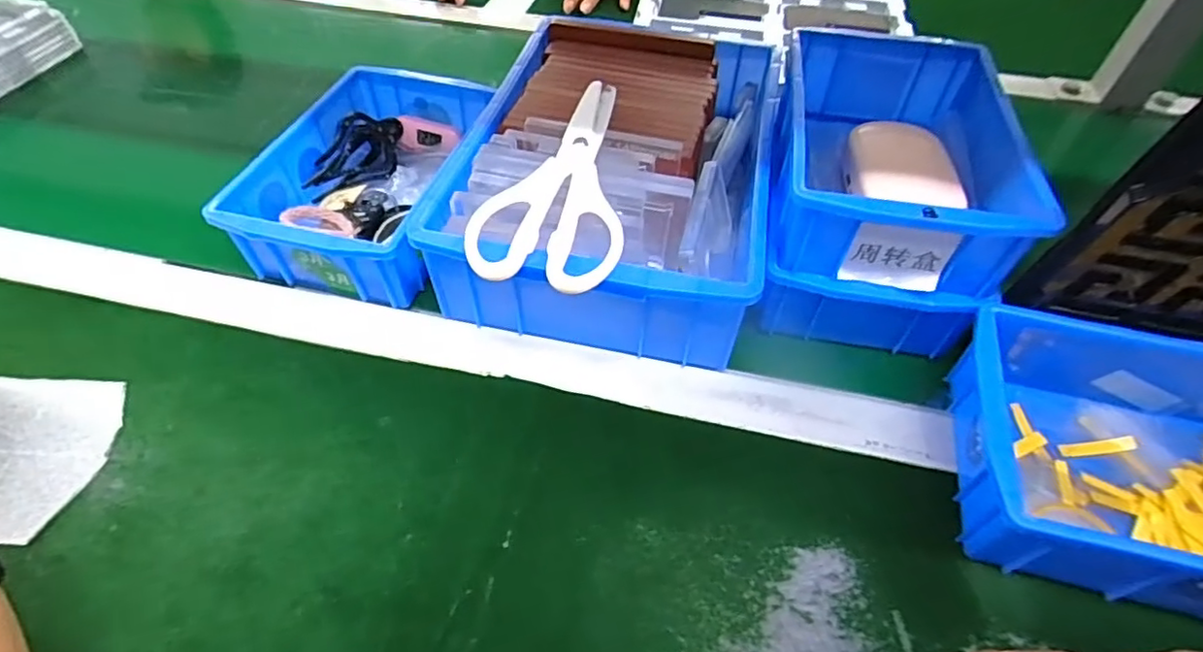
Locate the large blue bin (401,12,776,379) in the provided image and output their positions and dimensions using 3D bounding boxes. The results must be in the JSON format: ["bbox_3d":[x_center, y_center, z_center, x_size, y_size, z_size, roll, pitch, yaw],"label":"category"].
[{"bbox_3d":[0.012,-0.106,0.432,0.192,0.082,0.285,11,51,7],"label":"large blue bin"}]

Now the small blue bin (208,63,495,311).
[{"bbox_3d":[-0.164,-0.109,0.454,0.134,0.062,0.202,12,51,7],"label":"small blue bin"}]

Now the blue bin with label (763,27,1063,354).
[{"bbox_3d":[0.176,-0.092,0.405,0.127,0.113,0.194,11,50,4],"label":"blue bin with label"}]

